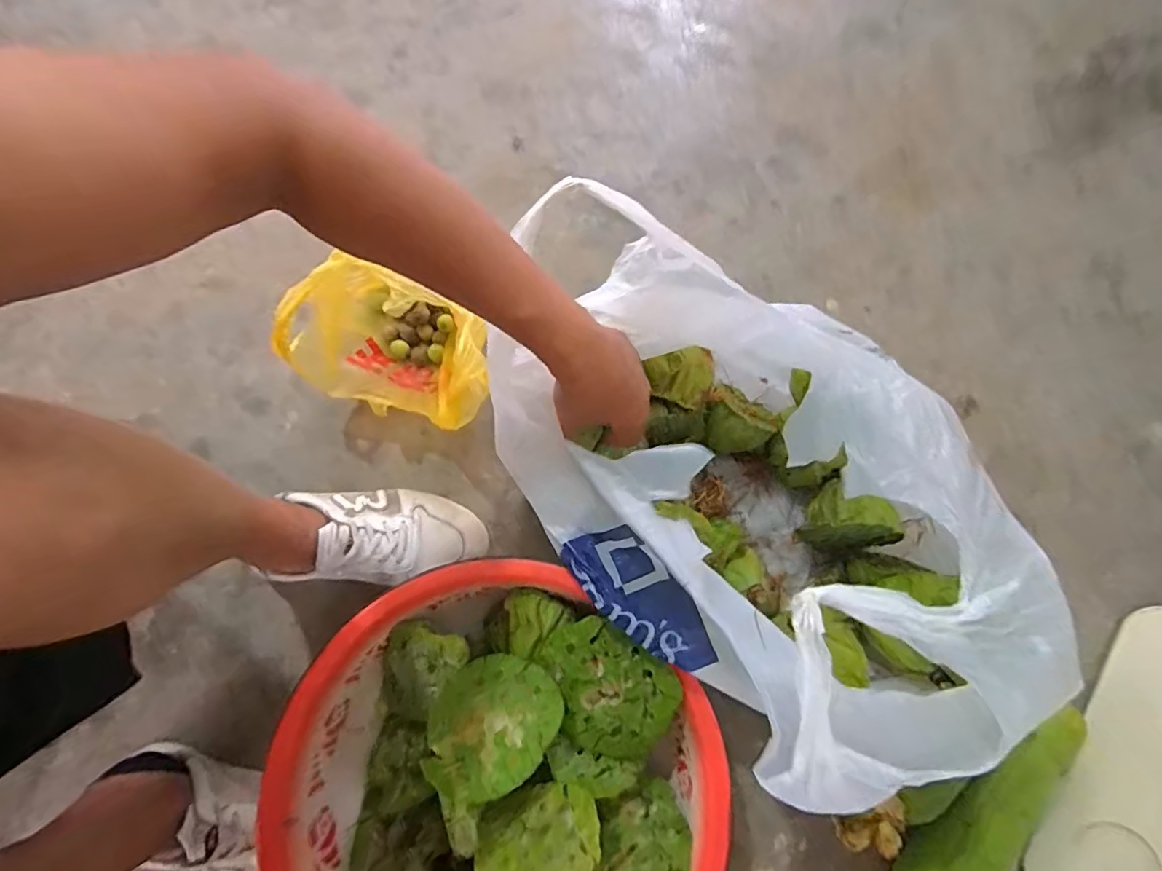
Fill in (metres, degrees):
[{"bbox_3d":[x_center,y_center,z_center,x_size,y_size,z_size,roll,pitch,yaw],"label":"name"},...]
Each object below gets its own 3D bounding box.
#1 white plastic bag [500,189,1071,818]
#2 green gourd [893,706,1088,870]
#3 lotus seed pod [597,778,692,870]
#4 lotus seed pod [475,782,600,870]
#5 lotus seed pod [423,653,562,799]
[{"bbox_3d":[0.129,0.050,0.454,0.274,0.256,0.405,-41,77,-10],"label":"white plastic bag"},{"bbox_3d":[0.338,0.347,0.468,0.274,0.076,0.060,-42,77,-11],"label":"green gourd"},{"bbox_3d":[0.049,0.331,0.446,0.079,0.052,0.087,-14,33,-5],"label":"lotus seed pod"},{"bbox_3d":[-0.026,0.304,0.389,0.089,0.085,0.043,-17,117,9],"label":"lotus seed pod"},{"bbox_3d":[-0.064,0.231,0.428,0.094,0.050,0.097,-3,44,2],"label":"lotus seed pod"}]

